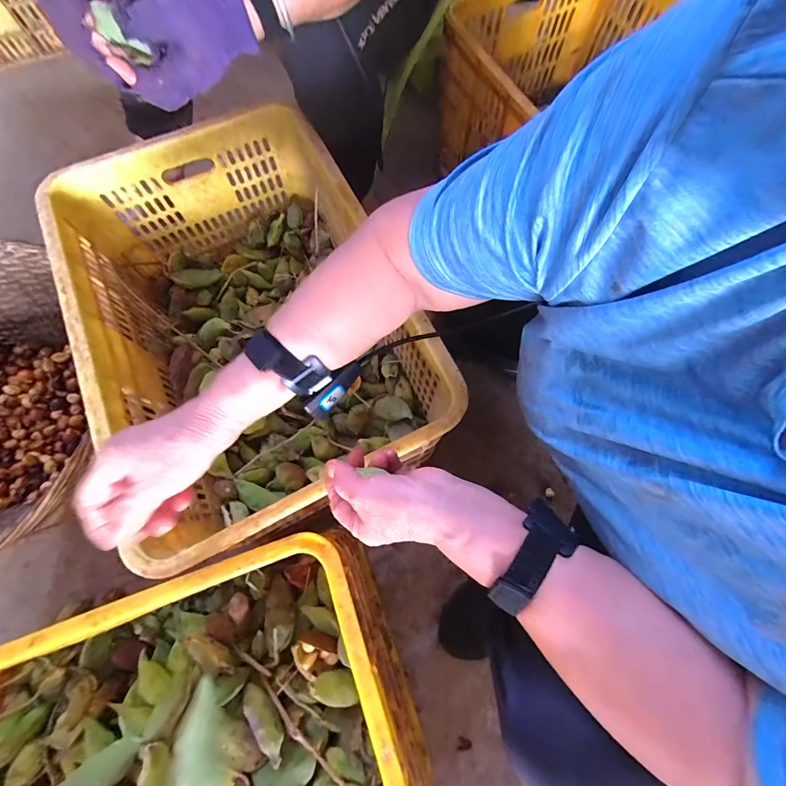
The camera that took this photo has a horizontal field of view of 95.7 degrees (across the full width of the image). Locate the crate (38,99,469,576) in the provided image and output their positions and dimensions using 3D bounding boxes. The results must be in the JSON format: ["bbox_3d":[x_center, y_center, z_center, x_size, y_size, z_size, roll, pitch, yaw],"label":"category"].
[{"bbox_3d":[-0.208,-0.101,0.572,0.399,0.245,0.580,-25,74,-8],"label":"crate"}]

